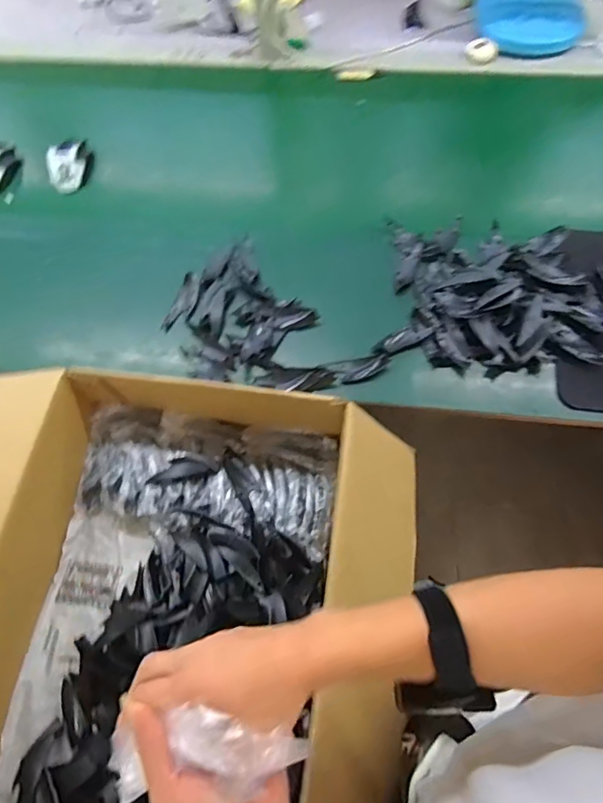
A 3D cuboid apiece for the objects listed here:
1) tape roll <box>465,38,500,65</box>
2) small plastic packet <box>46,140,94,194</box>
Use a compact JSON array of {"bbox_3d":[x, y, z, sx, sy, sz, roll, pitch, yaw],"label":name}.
[{"bbox_3d":[0.341,-0.669,0.945,0.049,0.027,0.050,-1,67,3],"label":"tape roll"},{"bbox_3d":[-0.416,-0.422,0.895,0.073,0.033,0.096,-12,67,-2],"label":"small plastic packet"}]

